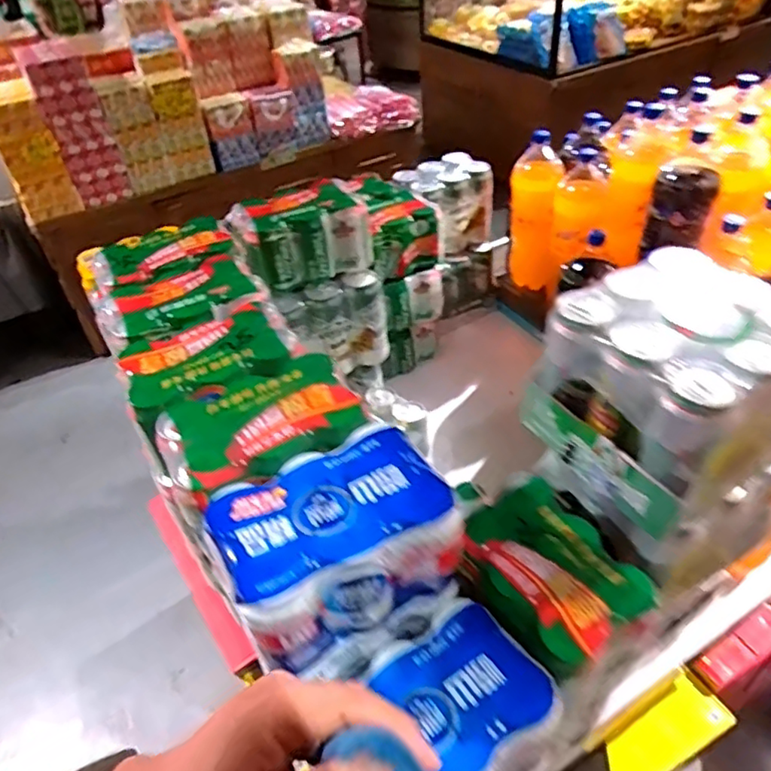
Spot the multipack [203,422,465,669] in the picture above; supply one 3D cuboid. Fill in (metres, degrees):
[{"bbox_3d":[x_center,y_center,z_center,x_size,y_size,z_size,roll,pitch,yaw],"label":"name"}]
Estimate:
[{"bbox_3d":[-0.043,0.140,0.534,0.182,0.114,0.129,-24,45,-20],"label":"multipack"}]

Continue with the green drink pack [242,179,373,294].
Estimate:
[{"bbox_3d":[-0.126,-0.234,0.972,0.186,0.117,0.100,-20,44,-16],"label":"green drink pack"}]

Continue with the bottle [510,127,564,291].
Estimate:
[{"bbox_3d":[0.328,-0.379,1.345,0.100,0.346,0.101,3,42,10],"label":"bottle"}]

